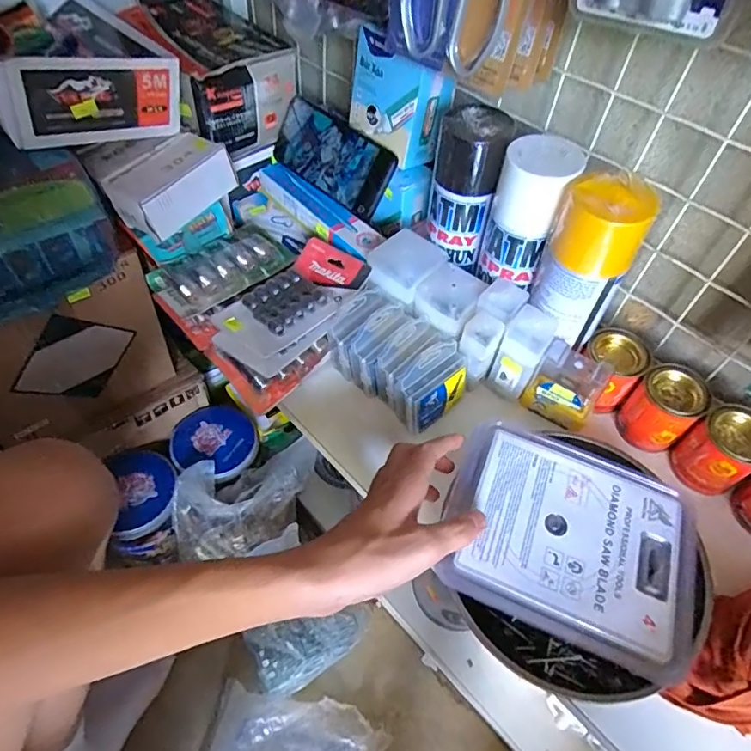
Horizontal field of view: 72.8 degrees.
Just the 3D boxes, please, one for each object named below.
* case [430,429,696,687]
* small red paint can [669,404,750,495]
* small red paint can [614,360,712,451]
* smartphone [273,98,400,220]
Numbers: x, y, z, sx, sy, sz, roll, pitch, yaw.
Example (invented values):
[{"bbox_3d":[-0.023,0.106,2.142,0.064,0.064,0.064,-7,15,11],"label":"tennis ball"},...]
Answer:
[{"bbox_3d":[0.145,0.120,0.381,0.176,0.028,0.139,19,52,10],"label":"case"},{"bbox_3d":[0.298,0.067,0.442,0.047,0.070,0.054,-29,59,-25],"label":"small red paint can"},{"bbox_3d":[0.259,0.032,0.465,0.054,0.067,0.057,-34,62,-28],"label":"small red paint can"},{"bbox_3d":[-0.050,-0.246,0.571,0.163,0.074,0.011,41,25,24],"label":"smartphone"}]

